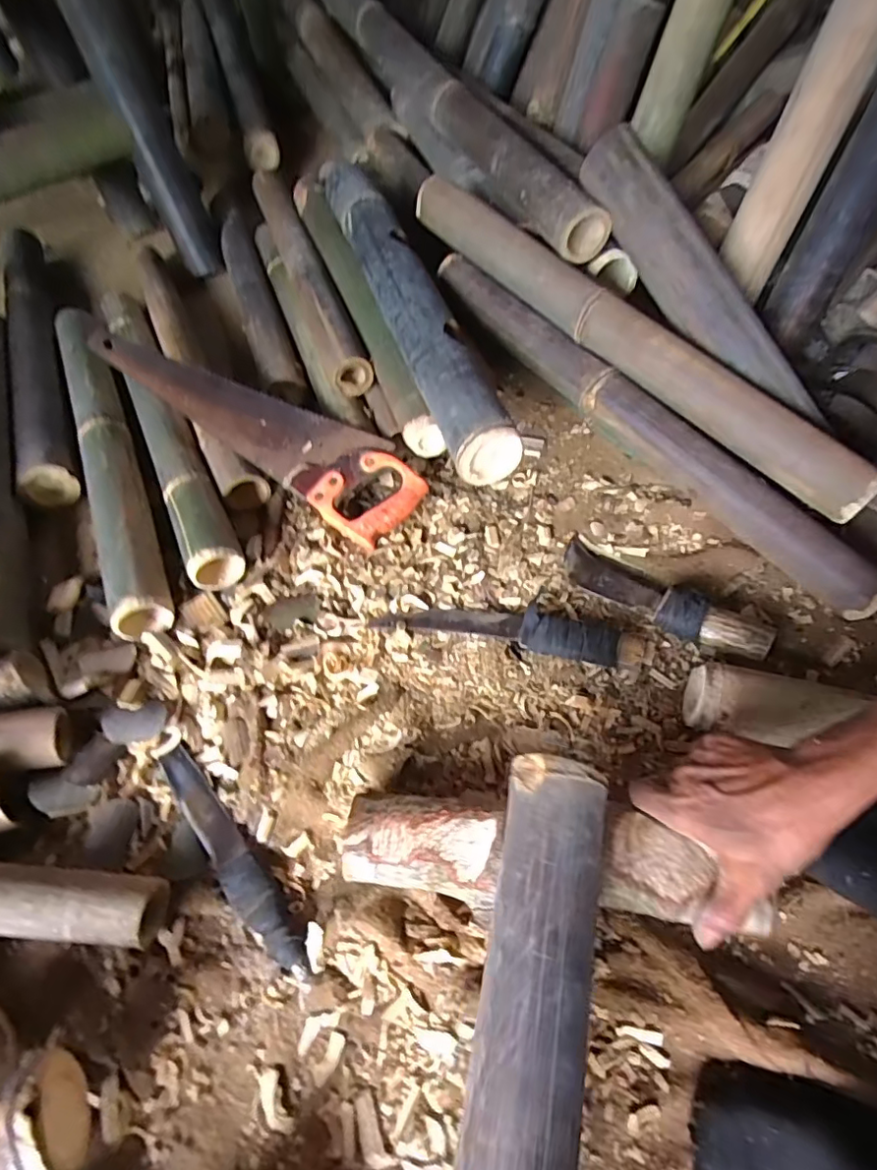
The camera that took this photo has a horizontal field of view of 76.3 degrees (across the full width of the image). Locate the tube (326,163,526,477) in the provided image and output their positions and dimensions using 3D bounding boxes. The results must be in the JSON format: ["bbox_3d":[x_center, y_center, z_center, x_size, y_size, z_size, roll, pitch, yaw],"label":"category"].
[{"bbox_3d":[-0.046,-0.382,0.736,0.076,0.079,0.619,-19,58,-7],"label":"tube"}]

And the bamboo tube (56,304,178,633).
[{"bbox_3d":[-0.462,-0.202,0.779,0.073,0.063,0.643,-23,60,-10],"label":"bamboo tube"}]

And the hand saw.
[{"bbox_3d":[-0.239,-0.228,0.733,0.491,0.022,0.124,35,81,9],"label":"hand saw"}]

